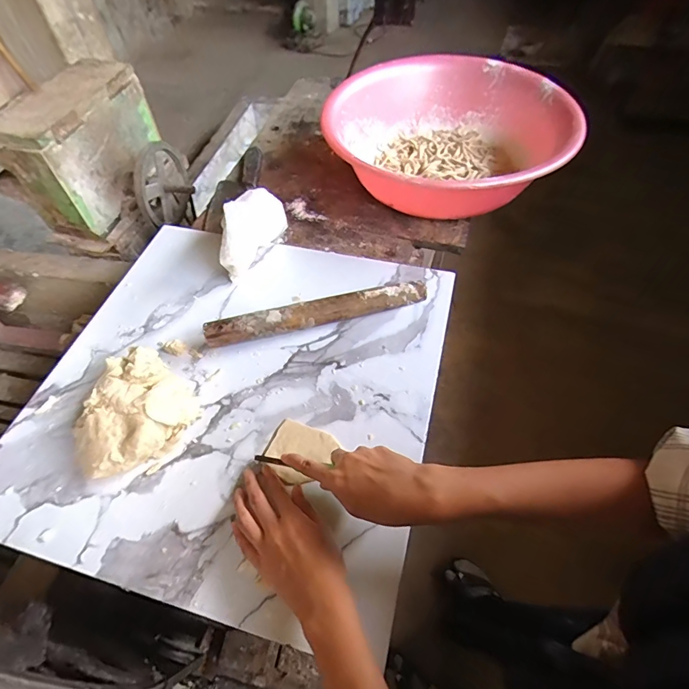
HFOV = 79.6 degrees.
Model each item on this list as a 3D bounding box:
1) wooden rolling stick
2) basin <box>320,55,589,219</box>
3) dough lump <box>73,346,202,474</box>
[{"bbox_3d":[-0.034,-0.041,0.567,0.301,0.034,0.025,-14,55,-8],"label":"wooden rolling stick"},{"bbox_3d":[0.173,-0.342,0.727,0.388,0.153,0.378,-1,54,1],"label":"basin"},{"bbox_3d":[-0.242,0.076,0.471,0.131,0.072,0.106,-35,62,-19],"label":"dough lump"}]

